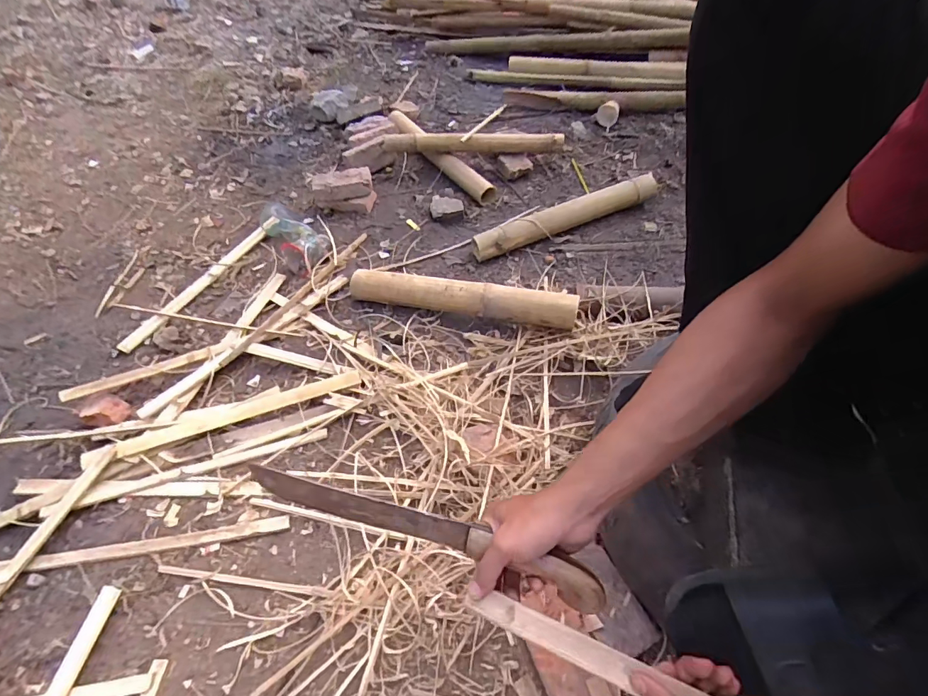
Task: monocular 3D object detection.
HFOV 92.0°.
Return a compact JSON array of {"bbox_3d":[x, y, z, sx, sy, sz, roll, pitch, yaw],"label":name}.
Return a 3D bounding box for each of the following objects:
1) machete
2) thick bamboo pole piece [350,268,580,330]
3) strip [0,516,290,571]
[{"bbox_3d":[-0.050,0.184,0.461,0.375,0.036,0.034,13,56,14],"label":"machete"},{"bbox_3d":[-0.015,-0.115,1.015,0.528,0.077,0.065,11,56,12],"label":"thick bamboo pole piece"},{"bbox_3d":[-0.570,0.343,0.776,0.524,0.011,0.031,-8,54,-2],"label":"strip"}]

